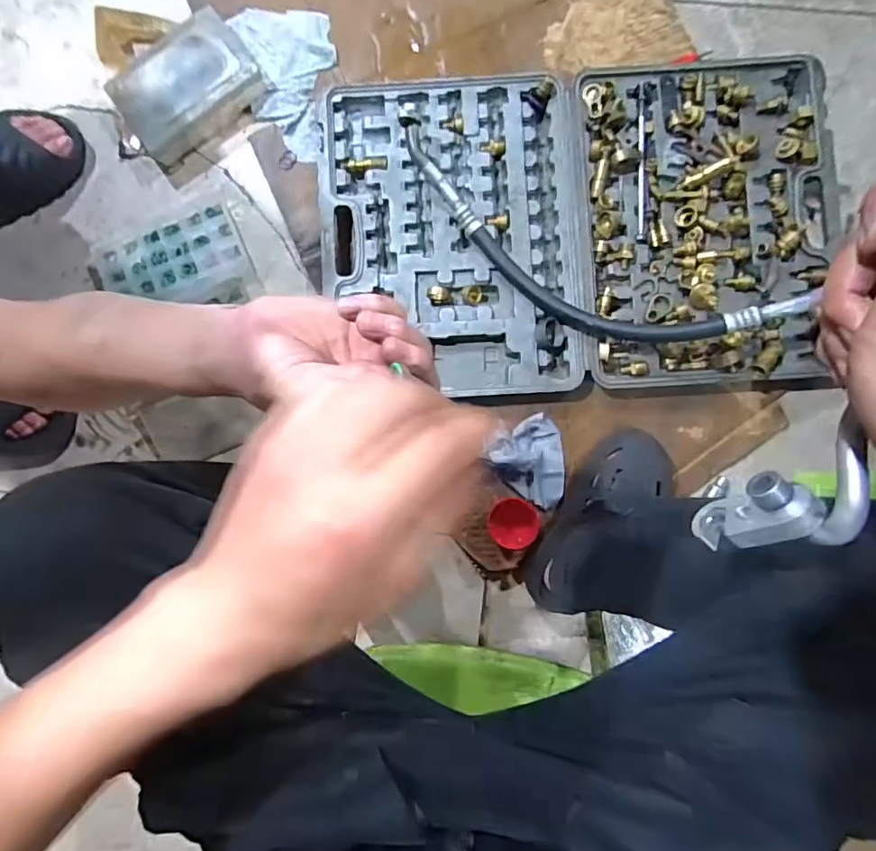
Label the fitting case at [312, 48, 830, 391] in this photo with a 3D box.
[{"bbox_3d":[0.194,-0.272,0.720,0.702,0.058,0.458,-3,87,0],"label":"fitting case"}]

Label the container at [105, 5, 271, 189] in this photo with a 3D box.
[{"bbox_3d":[-0.363,-0.487,0.737,0.208,0.051,0.165,-39,87,-2],"label":"container"}]

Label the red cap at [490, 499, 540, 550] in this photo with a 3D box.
[{"bbox_3d":[0.102,0.130,0.689,0.067,0.037,0.063,0,87,0],"label":"red cap"}]

